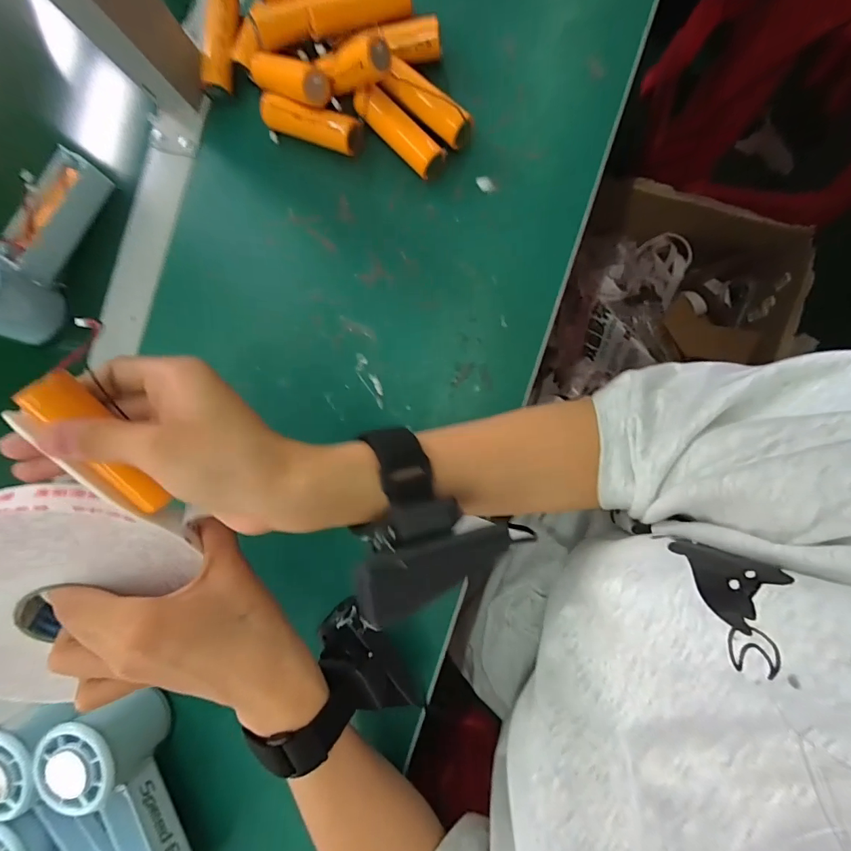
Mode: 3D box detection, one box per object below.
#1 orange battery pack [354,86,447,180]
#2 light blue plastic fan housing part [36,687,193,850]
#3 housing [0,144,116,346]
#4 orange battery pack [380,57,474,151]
[{"bbox_3d":[-0.017,-0.203,0.297,0.021,0.024,0.070,-43,82,4],"label":"orange battery pack"},{"bbox_3d":[-0.205,0.267,0.295,0.061,0.056,0.148,-17,85,7],"label":"light blue plastic fan housing part"},{"bbox_3d":[-0.308,-0.141,0.328,0.053,0.064,0.146,22,91,9],"label":"housing"},{"bbox_3d":[0.001,-0.218,0.294,0.068,0.024,0.022,42,94,8],"label":"orange battery pack"}]

